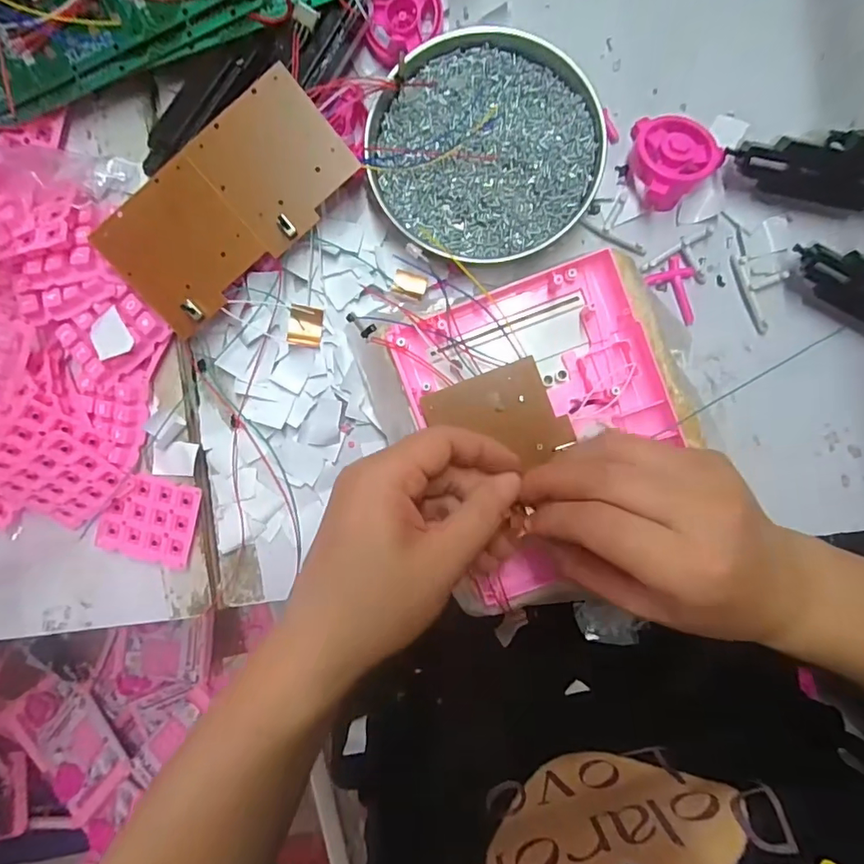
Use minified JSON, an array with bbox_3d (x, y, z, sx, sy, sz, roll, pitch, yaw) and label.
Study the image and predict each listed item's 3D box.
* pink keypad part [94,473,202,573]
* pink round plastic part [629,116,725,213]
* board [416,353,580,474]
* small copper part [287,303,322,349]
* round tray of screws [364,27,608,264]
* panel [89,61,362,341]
[{"bbox_3d":[-0.173,0.054,0.315,0.057,0.010,0.051,14,92,2],"label":"pink keypad part"},{"bbox_3d":[0.139,-0.164,0.306,0.051,0.020,0.051,0,92,2],"label":"pink round plastic part"},{"bbox_3d":[0.037,-0.006,0.287,0.071,0.004,0.056,-21,92,3],"label":"board"},{"bbox_3d":[-0.079,-0.066,0.321,0.019,0.007,0.024,7,92,2],"label":"small copper part"},{"bbox_3d":[0.031,-0.171,0.307,0.135,0.019,0.129,0,92,2],"label":"round tray of screws"},{"bbox_3d":[-0.115,-0.129,0.292,0.144,0.016,0.071,-44,89,3],"label":"panel"}]

